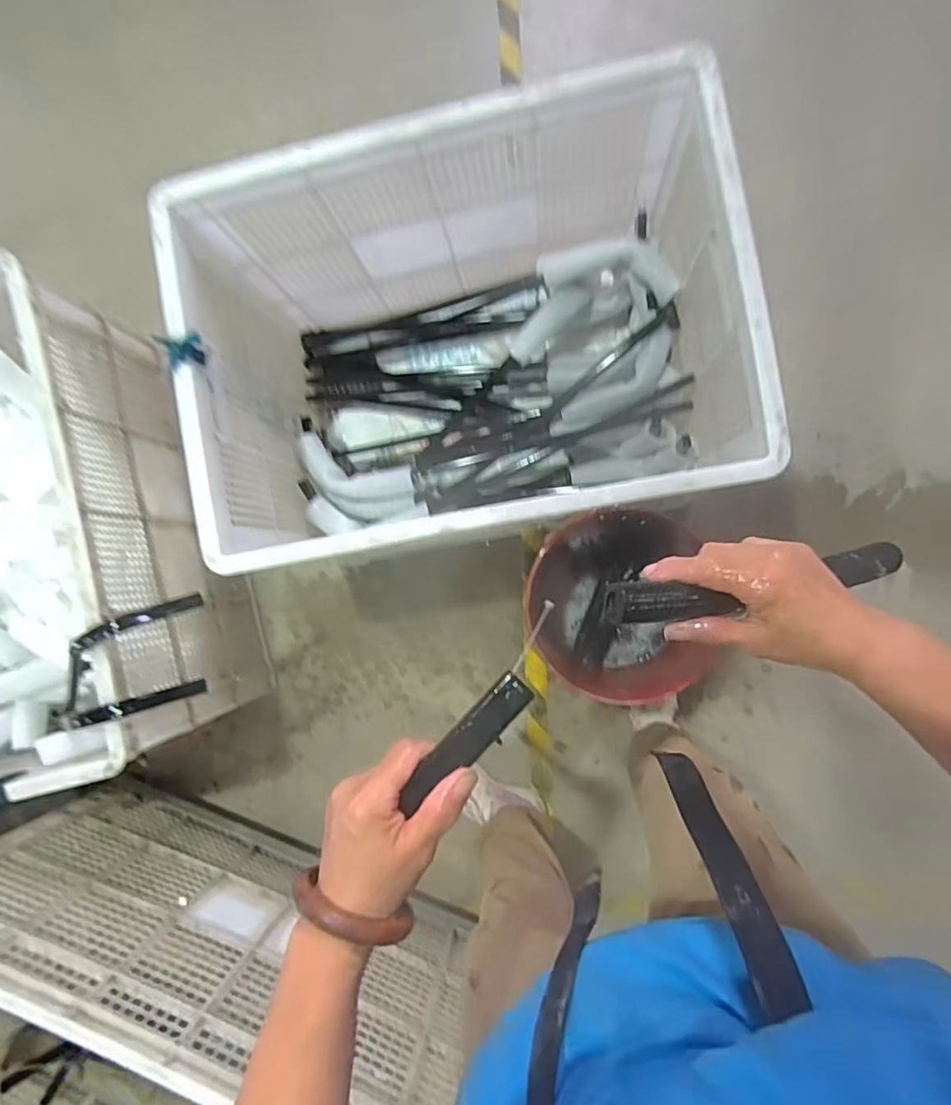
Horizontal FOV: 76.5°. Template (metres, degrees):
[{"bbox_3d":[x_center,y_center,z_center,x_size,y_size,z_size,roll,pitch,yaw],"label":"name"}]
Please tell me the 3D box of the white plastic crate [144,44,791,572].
[{"bbox_3d":[-0.020,-0.315,1.069,0.798,0.527,0.568,-10,87,7],"label":"white plastic crate"}]

